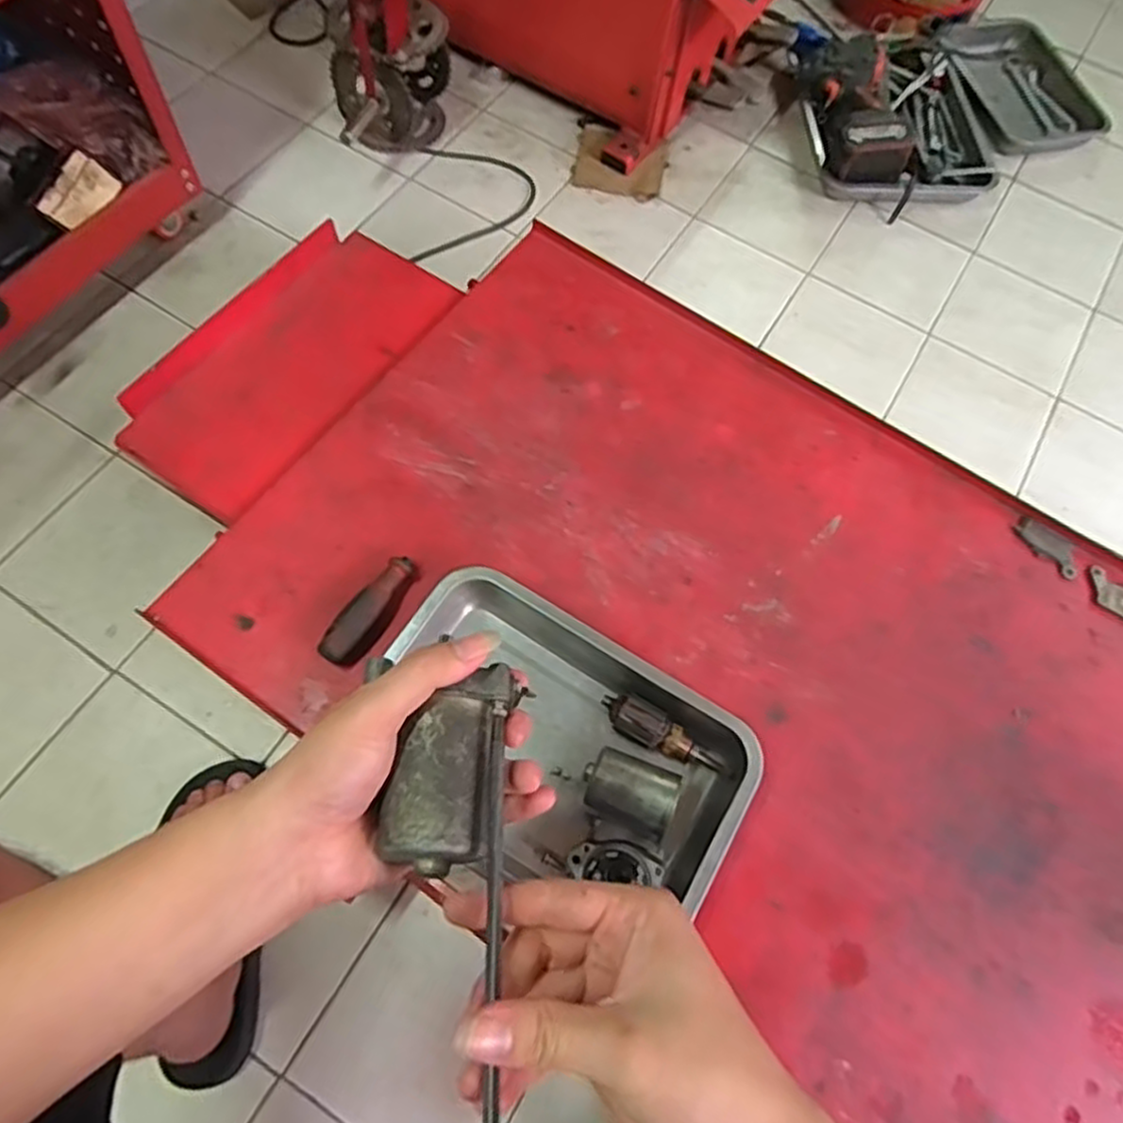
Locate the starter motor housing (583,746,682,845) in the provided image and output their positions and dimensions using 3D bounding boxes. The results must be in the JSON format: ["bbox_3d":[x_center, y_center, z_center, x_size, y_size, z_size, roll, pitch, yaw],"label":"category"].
[{"bbox_3d":[0.055,0.189,0.606,0.077,0.058,0.054,26,67,7],"label":"starter motor housing"}]

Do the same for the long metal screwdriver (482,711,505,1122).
[{"bbox_3d":[-0.027,0.163,0.291,0.008,0.009,0.214,-1,58,-2],"label":"long metal screwdriver"}]

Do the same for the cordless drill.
[{"bbox_3d":[0.470,-0.717,1.198,0.130,0.100,0.257,-2,67,-6],"label":"cordless drill"}]

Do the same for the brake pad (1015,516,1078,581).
[{"bbox_3d":[0.494,-0.016,0.755,0.070,0.004,0.041,37,71,14],"label":"brake pad"}]

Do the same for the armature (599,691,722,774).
[{"bbox_3d":[0.086,0.150,0.641,0.111,0.030,0.033,28,67,7],"label":"armature"}]

